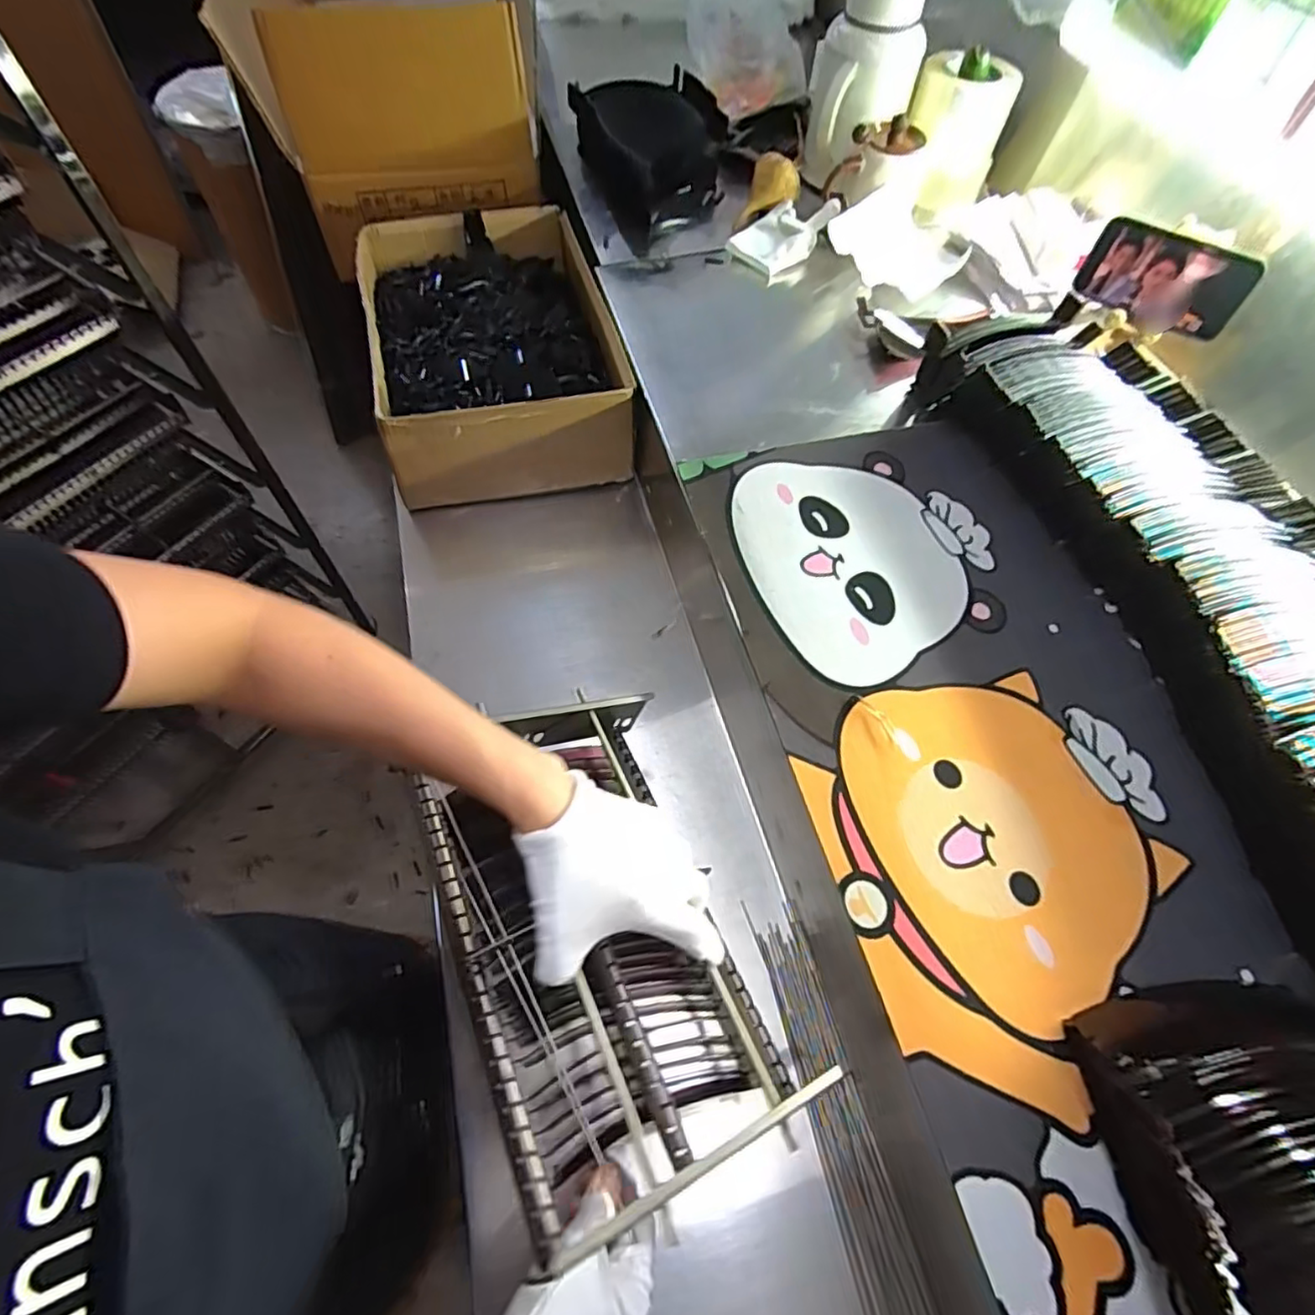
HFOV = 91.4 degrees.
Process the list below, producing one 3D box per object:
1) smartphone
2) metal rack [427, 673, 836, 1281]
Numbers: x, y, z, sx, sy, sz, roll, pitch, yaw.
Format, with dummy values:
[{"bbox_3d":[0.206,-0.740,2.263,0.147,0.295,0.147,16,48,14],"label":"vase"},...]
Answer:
[{"bbox_3d":[0.539,-0.404,0.689,0.157,0.081,0.016,40,48,24],"label":"smartphone"},{"bbox_3d":[-0.040,0.178,0.448,0.186,0.127,0.301,-21,63,-15],"label":"metal rack"}]

